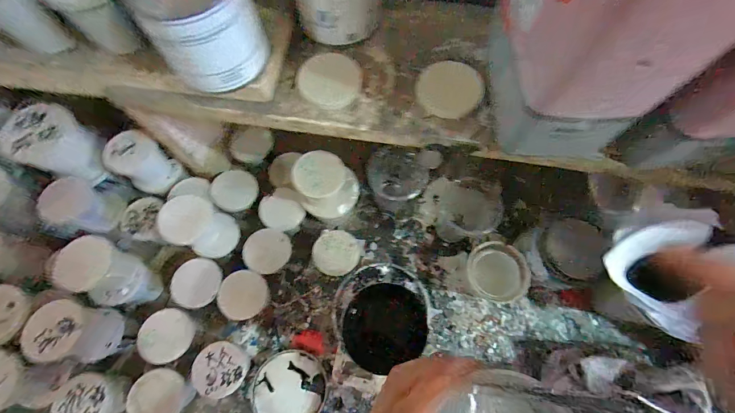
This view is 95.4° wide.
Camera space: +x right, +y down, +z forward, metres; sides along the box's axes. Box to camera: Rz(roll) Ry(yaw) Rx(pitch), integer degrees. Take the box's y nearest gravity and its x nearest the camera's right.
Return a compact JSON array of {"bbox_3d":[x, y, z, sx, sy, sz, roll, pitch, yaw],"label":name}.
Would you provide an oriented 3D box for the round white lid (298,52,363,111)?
[{"bbox_3d":[-0.044,-0.149,0.392,0.071,0.008,0.070,0,68,0],"label":"round white lid"}]

